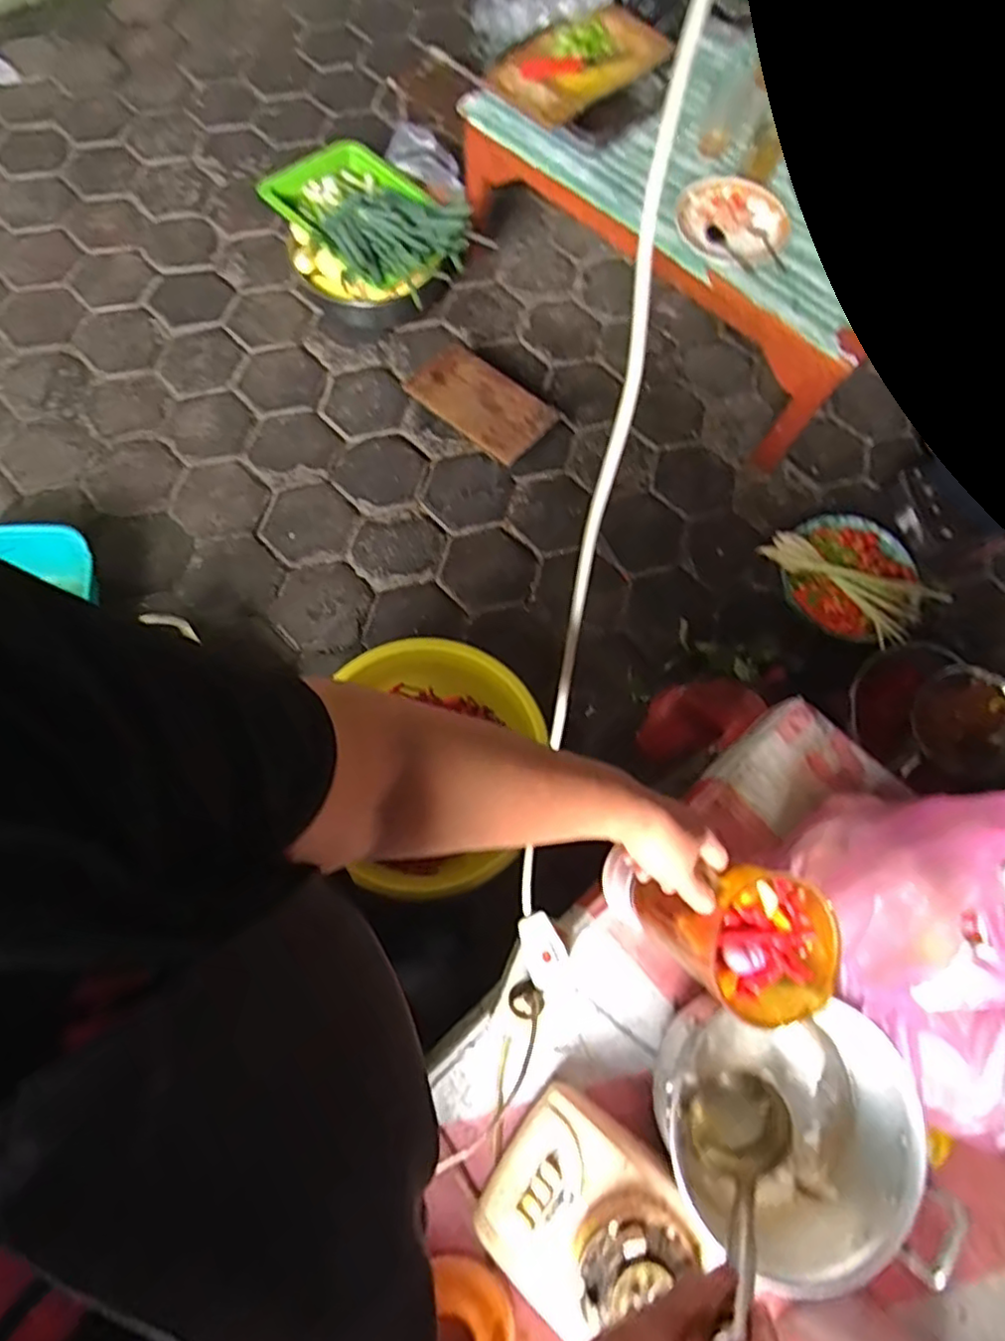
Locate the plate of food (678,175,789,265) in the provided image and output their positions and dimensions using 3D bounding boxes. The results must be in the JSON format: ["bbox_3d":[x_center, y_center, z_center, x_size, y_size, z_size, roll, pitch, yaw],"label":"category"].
[{"bbox_3d":[0.440,-0.862,1.238,0.206,0.049,0.207,1,71,-3],"label":"plate of food"}]

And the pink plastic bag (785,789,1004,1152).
[{"bbox_3d":[0.423,0.245,0.531,0.216,0.226,0.295,-34,76,-13],"label":"pink plastic bag"}]

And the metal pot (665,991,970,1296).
[{"bbox_3d":[0.266,0.424,0.582,0.181,0.147,0.163,5,71,-1],"label":"metal pot"}]

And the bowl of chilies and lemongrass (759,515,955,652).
[{"bbox_3d":[0.714,-0.191,1.316,0.227,0.082,0.297,-30,75,-13],"label":"bowl of chilies and lemongrass"}]

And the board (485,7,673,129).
[{"bbox_3d":[0.155,-1.206,1.275,0.297,0.062,0.219,-37,77,-14],"label":"board"}]

